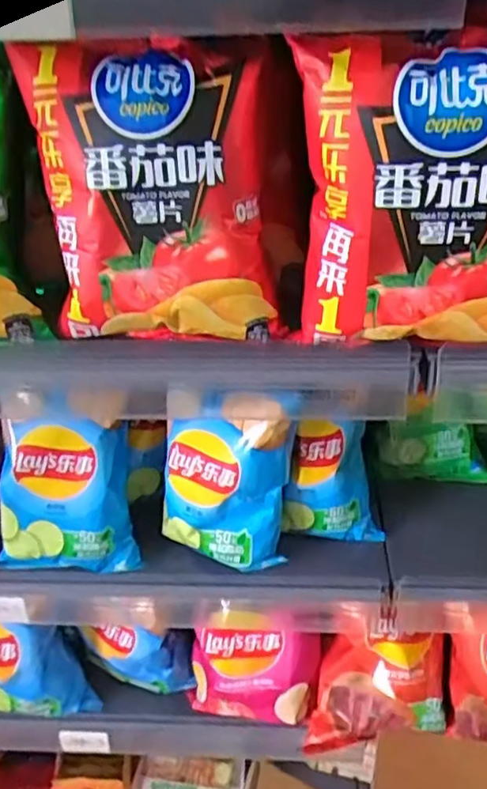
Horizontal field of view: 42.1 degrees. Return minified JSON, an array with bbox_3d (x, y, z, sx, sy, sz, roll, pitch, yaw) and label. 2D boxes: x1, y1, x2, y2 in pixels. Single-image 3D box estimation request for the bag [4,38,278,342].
[{"bbox_3d":[-0.052,-0.112,0.371,0.131,0.160,0.052,2,36,7],"label":"bag"}]

